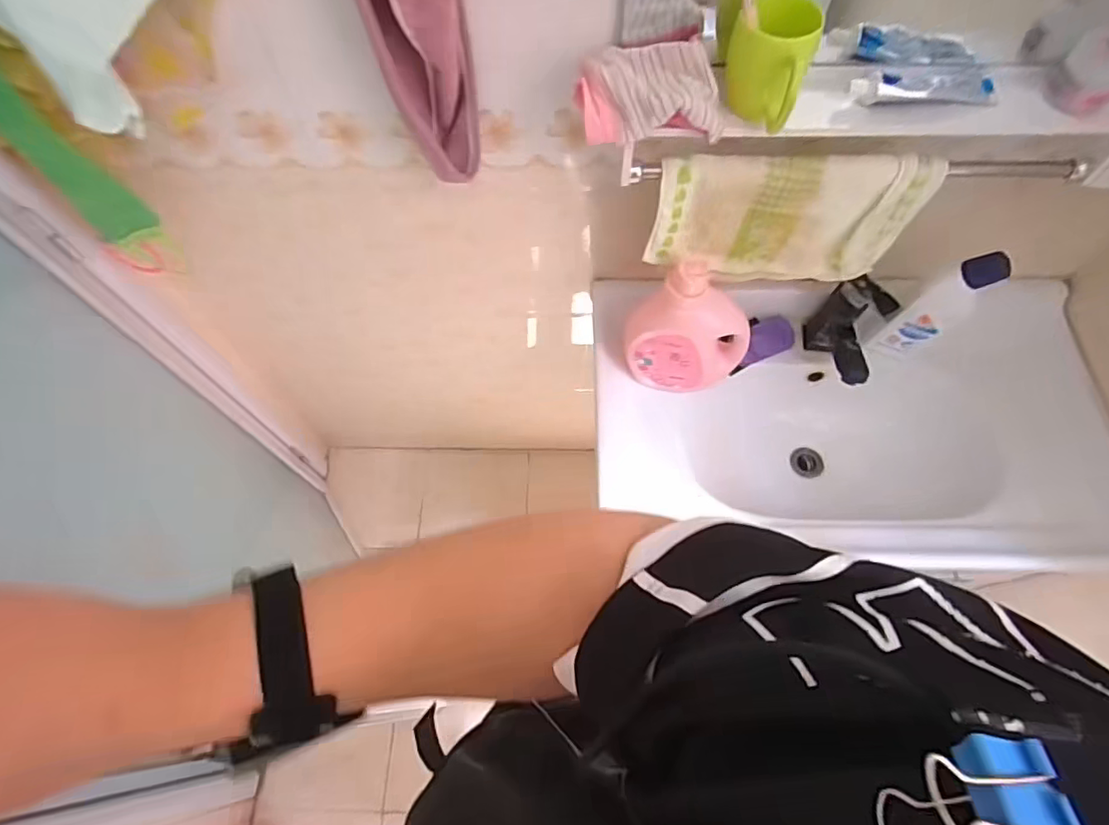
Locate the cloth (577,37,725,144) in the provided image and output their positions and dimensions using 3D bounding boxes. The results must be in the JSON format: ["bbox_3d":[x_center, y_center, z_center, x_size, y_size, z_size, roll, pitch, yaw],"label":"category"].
[{"bbox_3d":[0.099,-0.342,0.606,0.154,0.052,0.103,-1,66,0],"label":"cloth"}]

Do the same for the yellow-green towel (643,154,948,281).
[{"bbox_3d":[0.300,-0.250,0.759,0.344,0.194,0.057,-5,66,-2],"label":"yellow-green towel"}]

